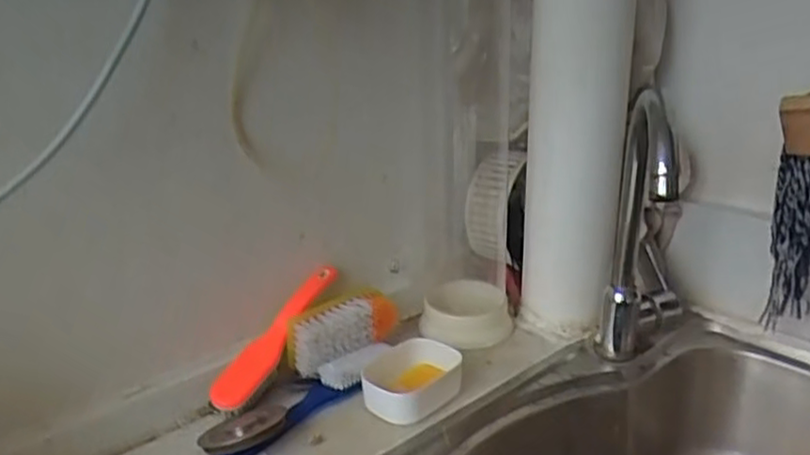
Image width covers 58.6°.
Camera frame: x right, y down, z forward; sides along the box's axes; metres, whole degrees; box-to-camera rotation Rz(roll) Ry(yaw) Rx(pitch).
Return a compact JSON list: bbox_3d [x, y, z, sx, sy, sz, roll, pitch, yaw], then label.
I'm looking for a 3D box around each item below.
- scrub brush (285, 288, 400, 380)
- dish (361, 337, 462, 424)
[{"bbox_3d":[-0.071,0.119,0.807,0.139,0.078,0.055,-18,26,-37],"label":"scrub brush"},{"bbox_3d":[0.006,0.157,0.758,0.101,0.041,0.101,-1,22,0],"label":"dish"}]

